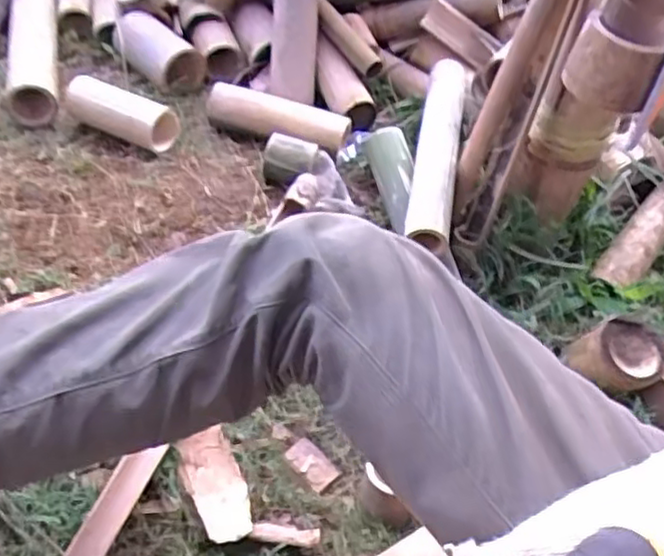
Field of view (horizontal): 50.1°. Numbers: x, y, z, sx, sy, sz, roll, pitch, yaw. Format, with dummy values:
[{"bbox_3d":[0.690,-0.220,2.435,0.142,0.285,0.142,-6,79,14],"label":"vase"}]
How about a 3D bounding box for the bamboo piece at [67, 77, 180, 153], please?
[{"bbox_3d":[-0.289,-0.229,0.979,0.163,0.065,0.053,22,41,-2],"label":"bamboo piece"}]

